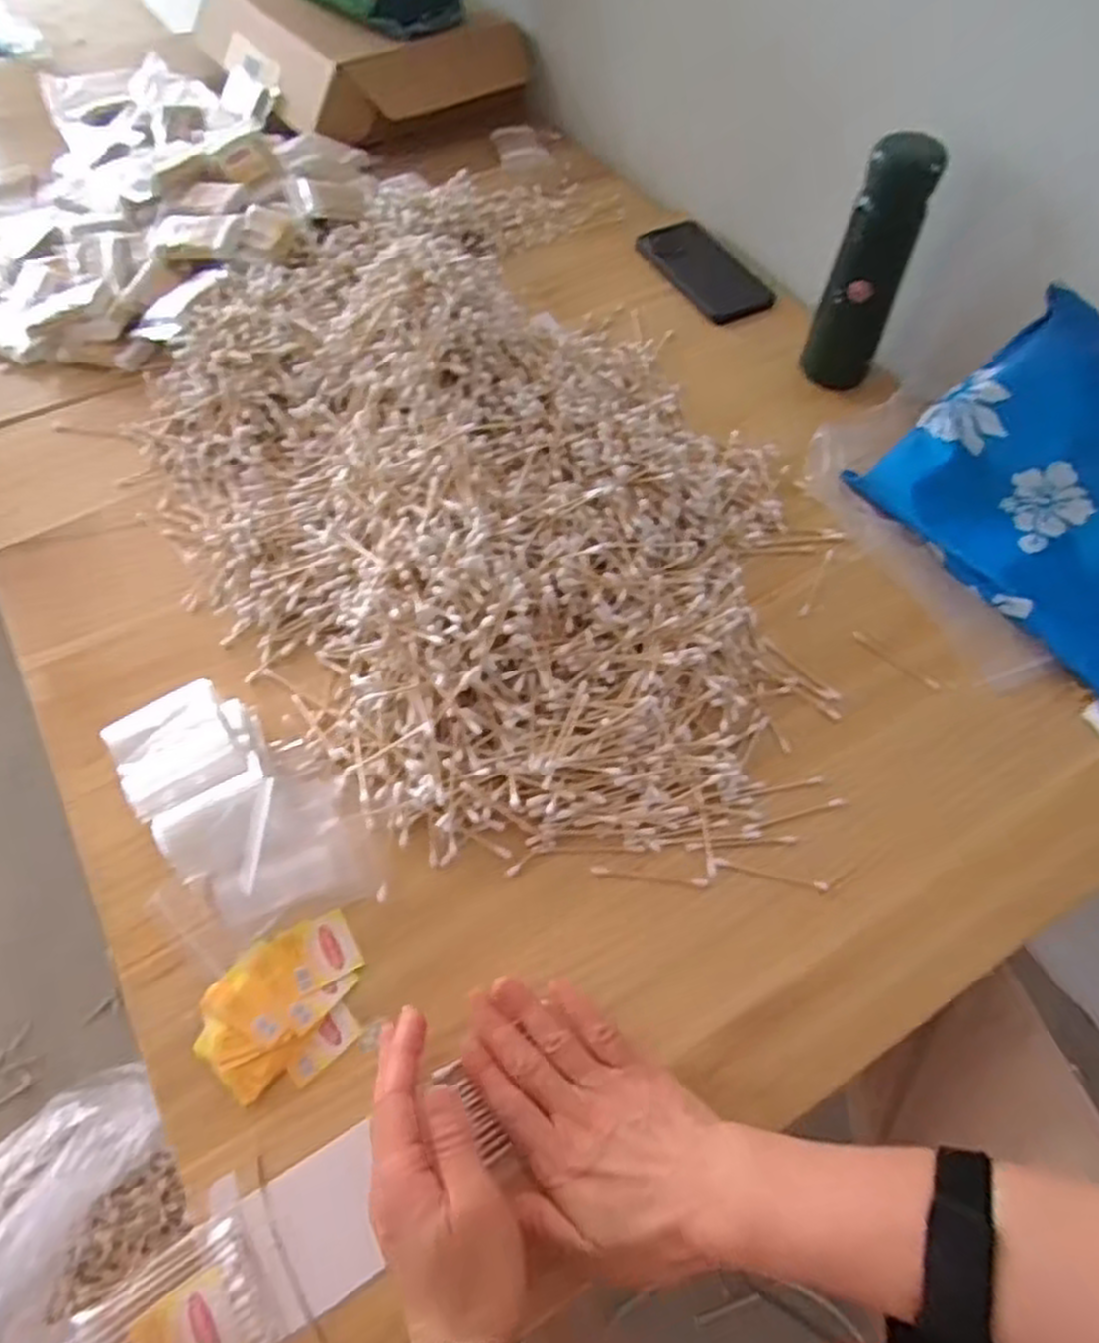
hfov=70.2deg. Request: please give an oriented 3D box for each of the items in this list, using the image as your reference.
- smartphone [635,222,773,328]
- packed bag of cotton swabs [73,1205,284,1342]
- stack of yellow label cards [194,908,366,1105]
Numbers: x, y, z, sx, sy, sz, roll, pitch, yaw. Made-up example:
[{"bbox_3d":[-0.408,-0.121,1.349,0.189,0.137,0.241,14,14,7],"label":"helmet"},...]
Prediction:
[{"bbox_3d":[0.156,-0.392,0.763,0.076,0.011,0.141,-30,68,-13],"label":"smartphone"},{"bbox_3d":[-0.167,0.294,0.352,0.075,0.010,0.058,-29,62,-18],"label":"packed bag of cotton swabs"},{"bbox_3d":[-0.141,0.180,0.426,0.071,0.013,0.091,40,65,22],"label":"stack of yellow label cards"}]

